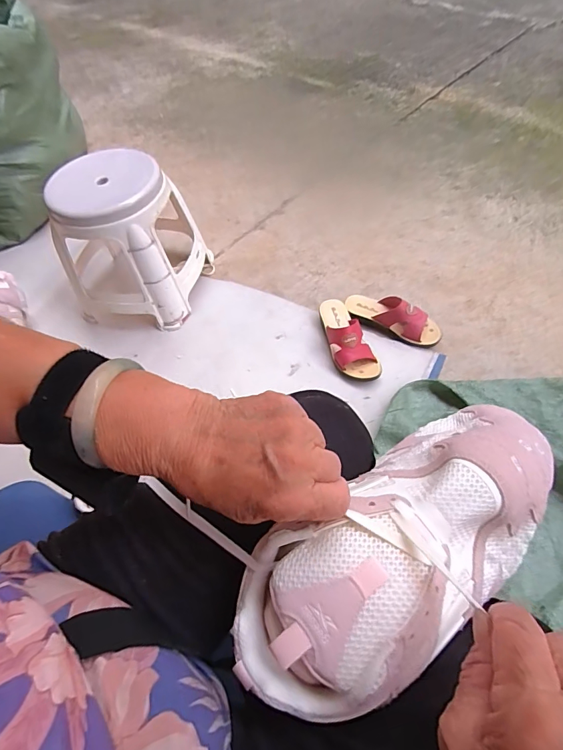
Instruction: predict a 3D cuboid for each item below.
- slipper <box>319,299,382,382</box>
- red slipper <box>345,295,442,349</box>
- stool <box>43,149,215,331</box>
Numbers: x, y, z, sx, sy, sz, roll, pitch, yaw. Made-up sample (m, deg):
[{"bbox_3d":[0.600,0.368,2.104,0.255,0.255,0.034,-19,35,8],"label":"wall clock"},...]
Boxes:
[{"bbox_3d":[0.141,-0.086,0.917,0.081,0.078,0.220,-19,57,-8],"label":"slipper"},{"bbox_3d":[0.257,-0.137,0.950,0.226,0.072,0.084,22,61,17],"label":"red slipper"},{"bbox_3d":[-0.349,-0.313,0.981,0.264,0.314,0.239,3,57,6],"label":"stool"}]

